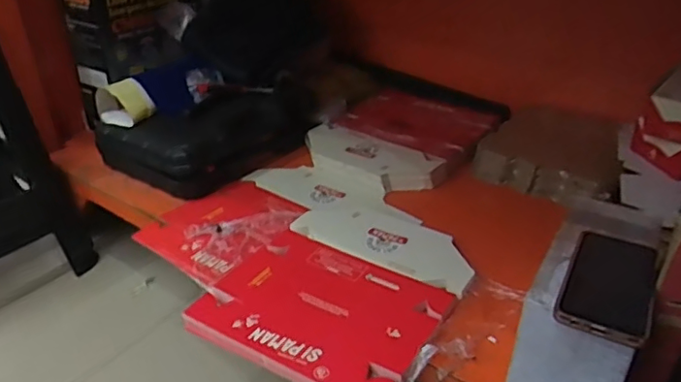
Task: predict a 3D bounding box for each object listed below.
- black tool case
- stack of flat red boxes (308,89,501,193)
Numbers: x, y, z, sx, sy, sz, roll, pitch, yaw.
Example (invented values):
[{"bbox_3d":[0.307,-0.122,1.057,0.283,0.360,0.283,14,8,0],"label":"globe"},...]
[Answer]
[{"bbox_3d":[-0.248,-0.131,1.144,0.249,0.101,0.353,22,38,31],"label":"black tool case"},{"bbox_3d":[0.104,-0.108,1.136,0.302,0.041,0.294,22,38,32],"label":"stack of flat red boxes"}]

